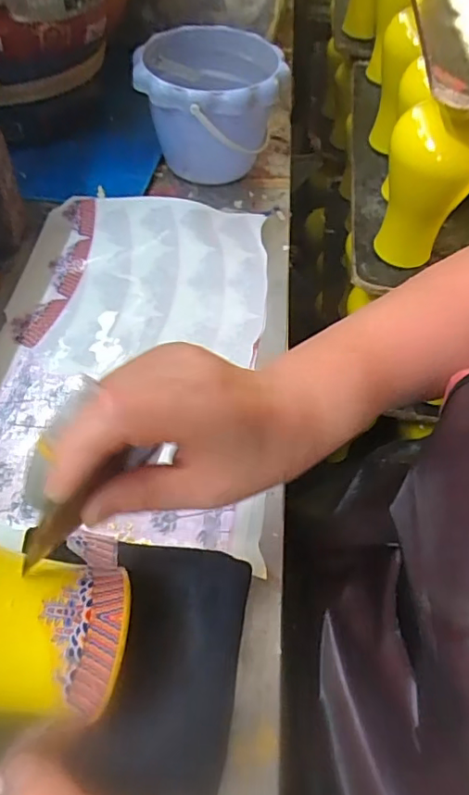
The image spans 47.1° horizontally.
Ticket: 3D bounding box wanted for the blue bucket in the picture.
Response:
[{"bbox_3d":[-0.028,-0.302,0.576,0.147,0.111,0.153,11,55,3],"label":"blue bucket"}]

